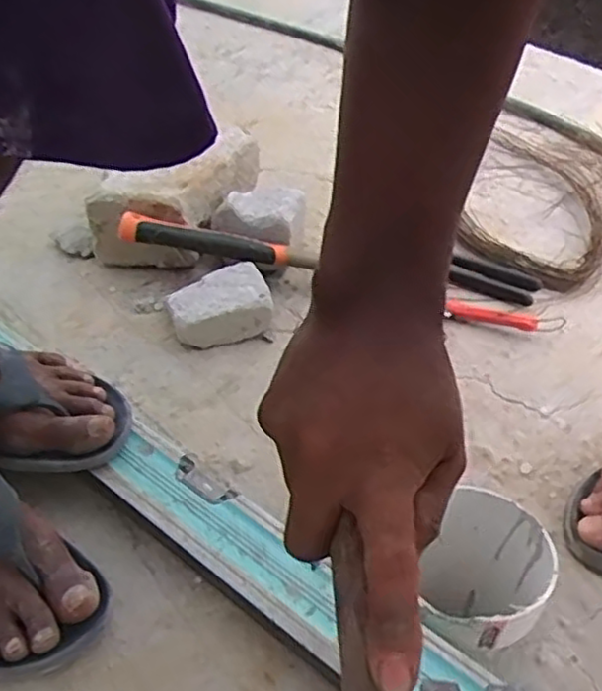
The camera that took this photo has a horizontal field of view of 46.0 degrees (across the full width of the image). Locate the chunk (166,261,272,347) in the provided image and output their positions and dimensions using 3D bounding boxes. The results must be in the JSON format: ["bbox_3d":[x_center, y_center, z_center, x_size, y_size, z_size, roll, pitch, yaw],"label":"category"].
[{"bbox_3d":[-0.087,-0.041,0.740,0.100,0.049,0.083,-13,42,-17],"label":"chunk"}]

